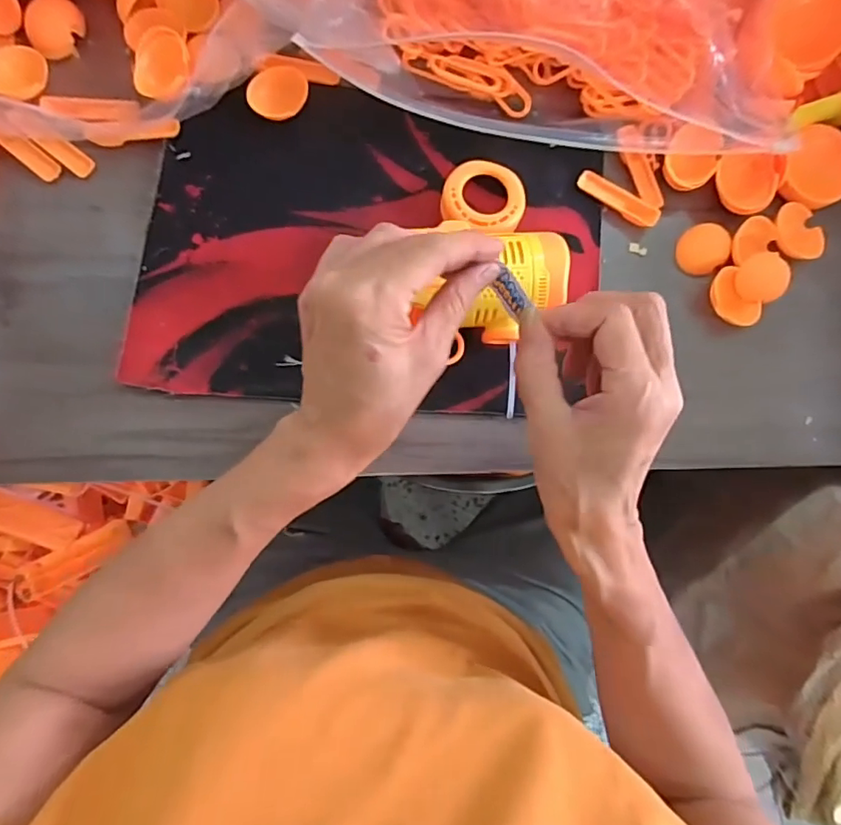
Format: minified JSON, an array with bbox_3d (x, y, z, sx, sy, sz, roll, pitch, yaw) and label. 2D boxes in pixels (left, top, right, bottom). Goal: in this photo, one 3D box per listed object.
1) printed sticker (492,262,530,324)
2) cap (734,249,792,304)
[{"bbox_3d":[0.044,-0.060,0.268,0.008,0.014,0.026,-31,87,-6],"label":"printed sticker"},{"bbox_3d":[0.241,-0.096,0.382,0.038,0.005,0.035,0,84,-4],"label":"cap"}]

